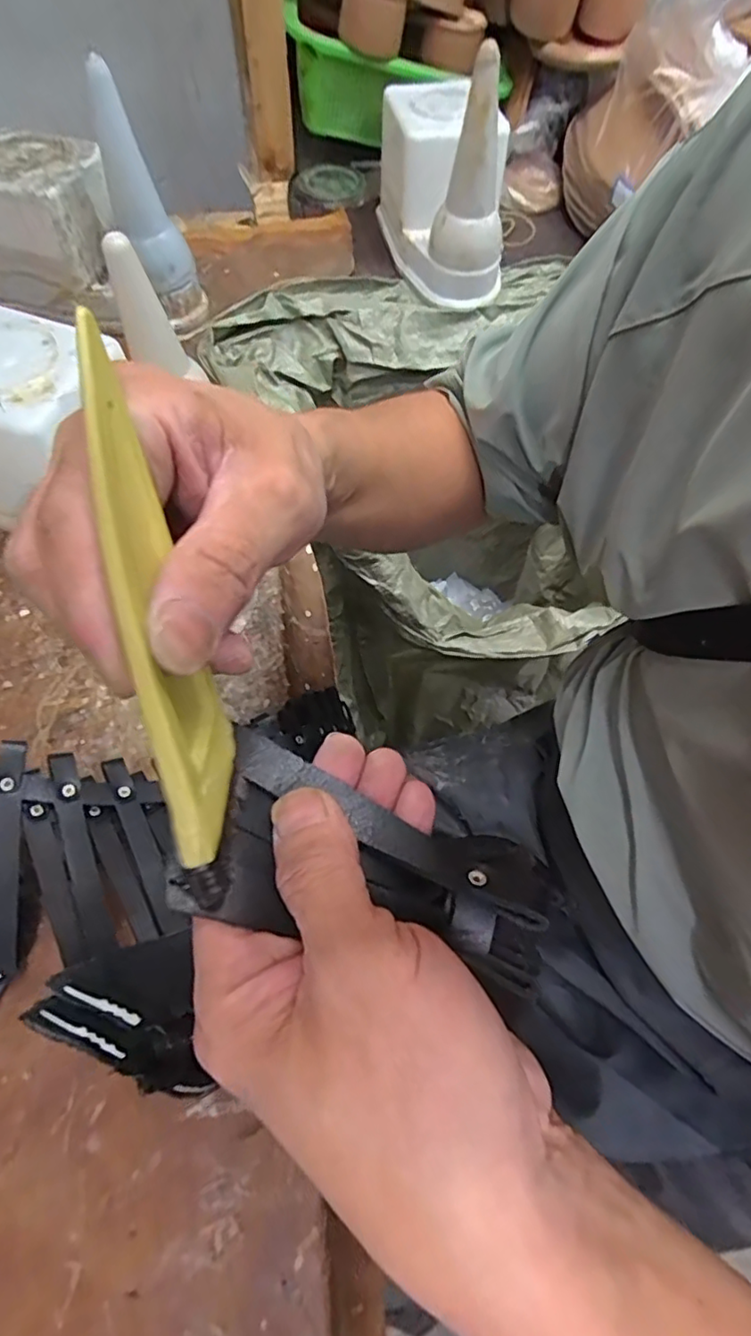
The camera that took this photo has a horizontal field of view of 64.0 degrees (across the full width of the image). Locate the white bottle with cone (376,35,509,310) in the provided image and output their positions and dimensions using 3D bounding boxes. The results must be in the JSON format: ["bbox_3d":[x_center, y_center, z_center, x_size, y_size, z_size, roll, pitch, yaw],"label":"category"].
[{"bbox_3d":[0.066,-0.480,0.572,0.090,0.159,0.184,-16,63,-10],"label":"white bottle with cone"}]

